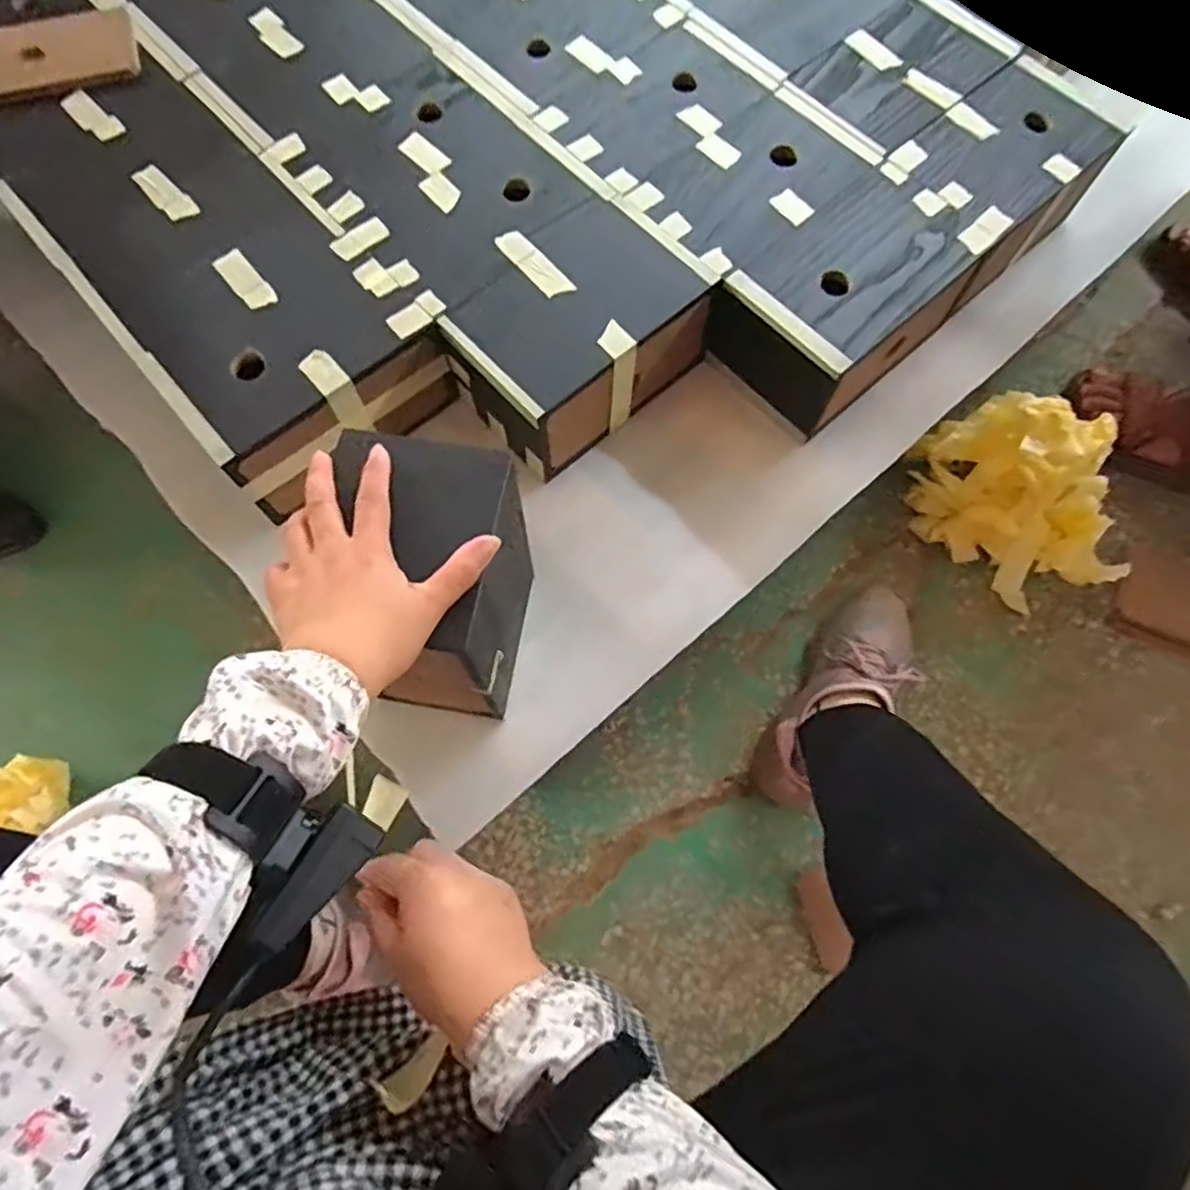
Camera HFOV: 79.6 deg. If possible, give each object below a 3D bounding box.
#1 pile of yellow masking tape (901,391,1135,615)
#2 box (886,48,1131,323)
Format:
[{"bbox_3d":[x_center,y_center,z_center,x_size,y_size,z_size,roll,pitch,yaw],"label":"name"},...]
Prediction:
[{"bbox_3d":[0.458,-0.106,0.738,0.153,0.202,0.230,-37,76,-11],"label":"pile of yellow masking tape"},{"bbox_3d":[0.398,-0.415,0.732,0.227,0.108,0.139,-39,77,-12],"label":"box"}]

